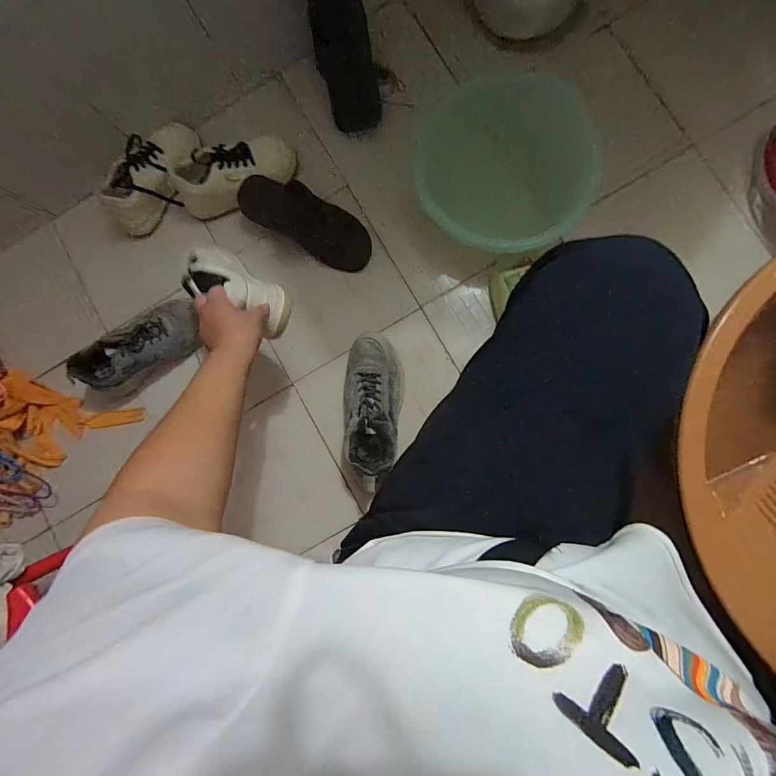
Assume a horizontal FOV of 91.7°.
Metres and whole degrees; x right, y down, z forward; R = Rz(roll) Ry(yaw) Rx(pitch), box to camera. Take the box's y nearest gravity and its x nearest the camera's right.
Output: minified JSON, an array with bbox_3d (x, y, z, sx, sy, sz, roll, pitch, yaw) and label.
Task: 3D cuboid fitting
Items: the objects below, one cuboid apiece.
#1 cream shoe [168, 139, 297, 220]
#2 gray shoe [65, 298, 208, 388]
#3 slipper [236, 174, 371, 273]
[{"bbox_3d":[-0.305,-0.424,0.757,0.249,0.111,0.105,-24,85,6],"label":"cream shoe"},{"bbox_3d":[-0.498,-0.079,0.743,0.234,0.096,0.104,-22,85,6],"label":"gray shoe"},{"bbox_3d":[-0.156,-0.327,0.738,0.279,0.054,0.105,28,91,-5],"label":"slipper"}]

